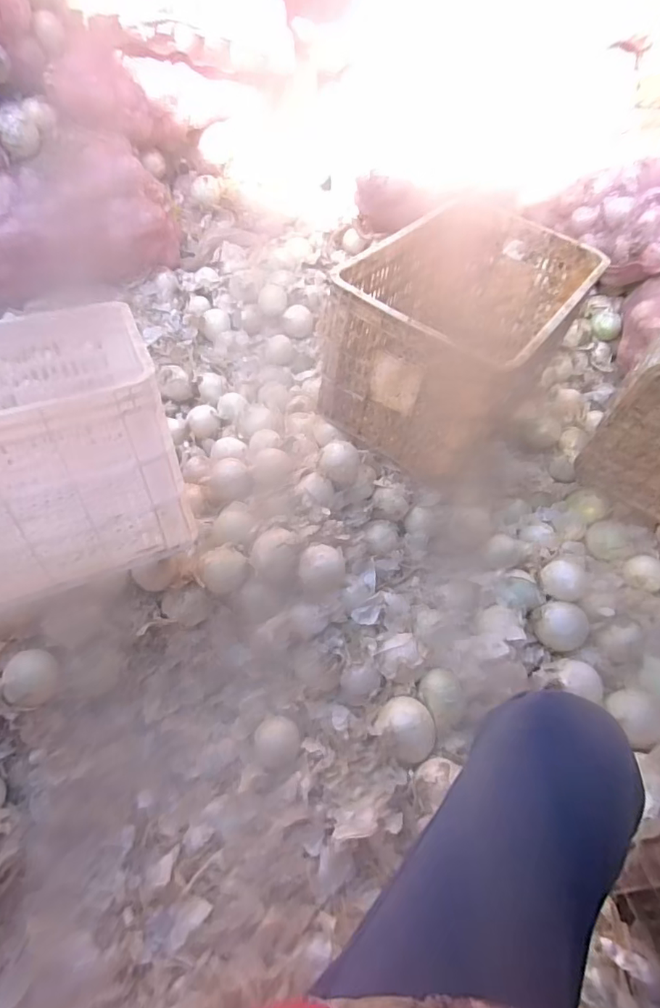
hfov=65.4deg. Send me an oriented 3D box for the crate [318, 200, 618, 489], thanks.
[{"bbox_3d":[0.268,-0.360,1.066,0.376,0.319,0.526,25,54,21],"label":"crate"}]

